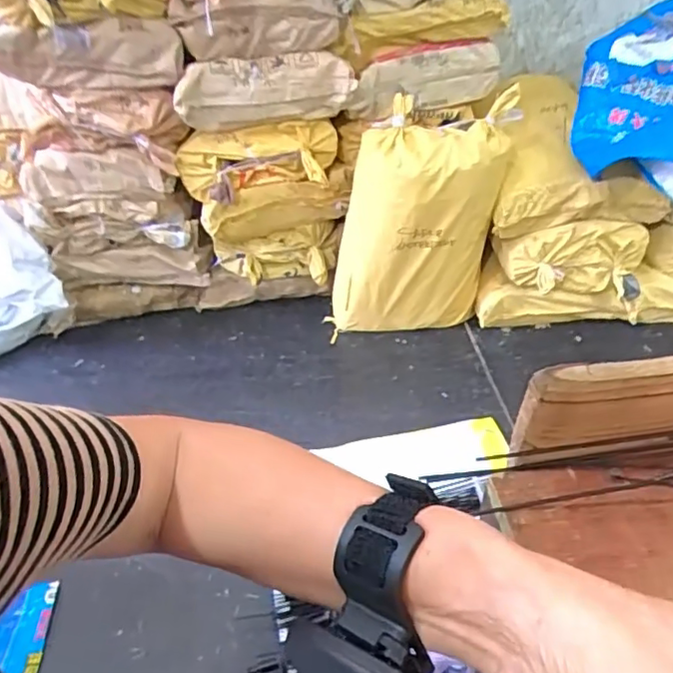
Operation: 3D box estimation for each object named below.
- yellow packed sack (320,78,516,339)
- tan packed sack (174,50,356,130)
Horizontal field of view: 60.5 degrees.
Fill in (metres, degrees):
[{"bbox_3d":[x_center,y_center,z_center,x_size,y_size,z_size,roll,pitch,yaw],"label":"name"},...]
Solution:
[{"bbox_3d":[0.219,-0.290,1.643,0.450,0.612,0.210,7,41,11],"label":"yellow packed sack"},{"bbox_3d":[-0.192,-0.646,1.521,0.442,0.168,0.143,-10,41,-9],"label":"tan packed sack"}]

